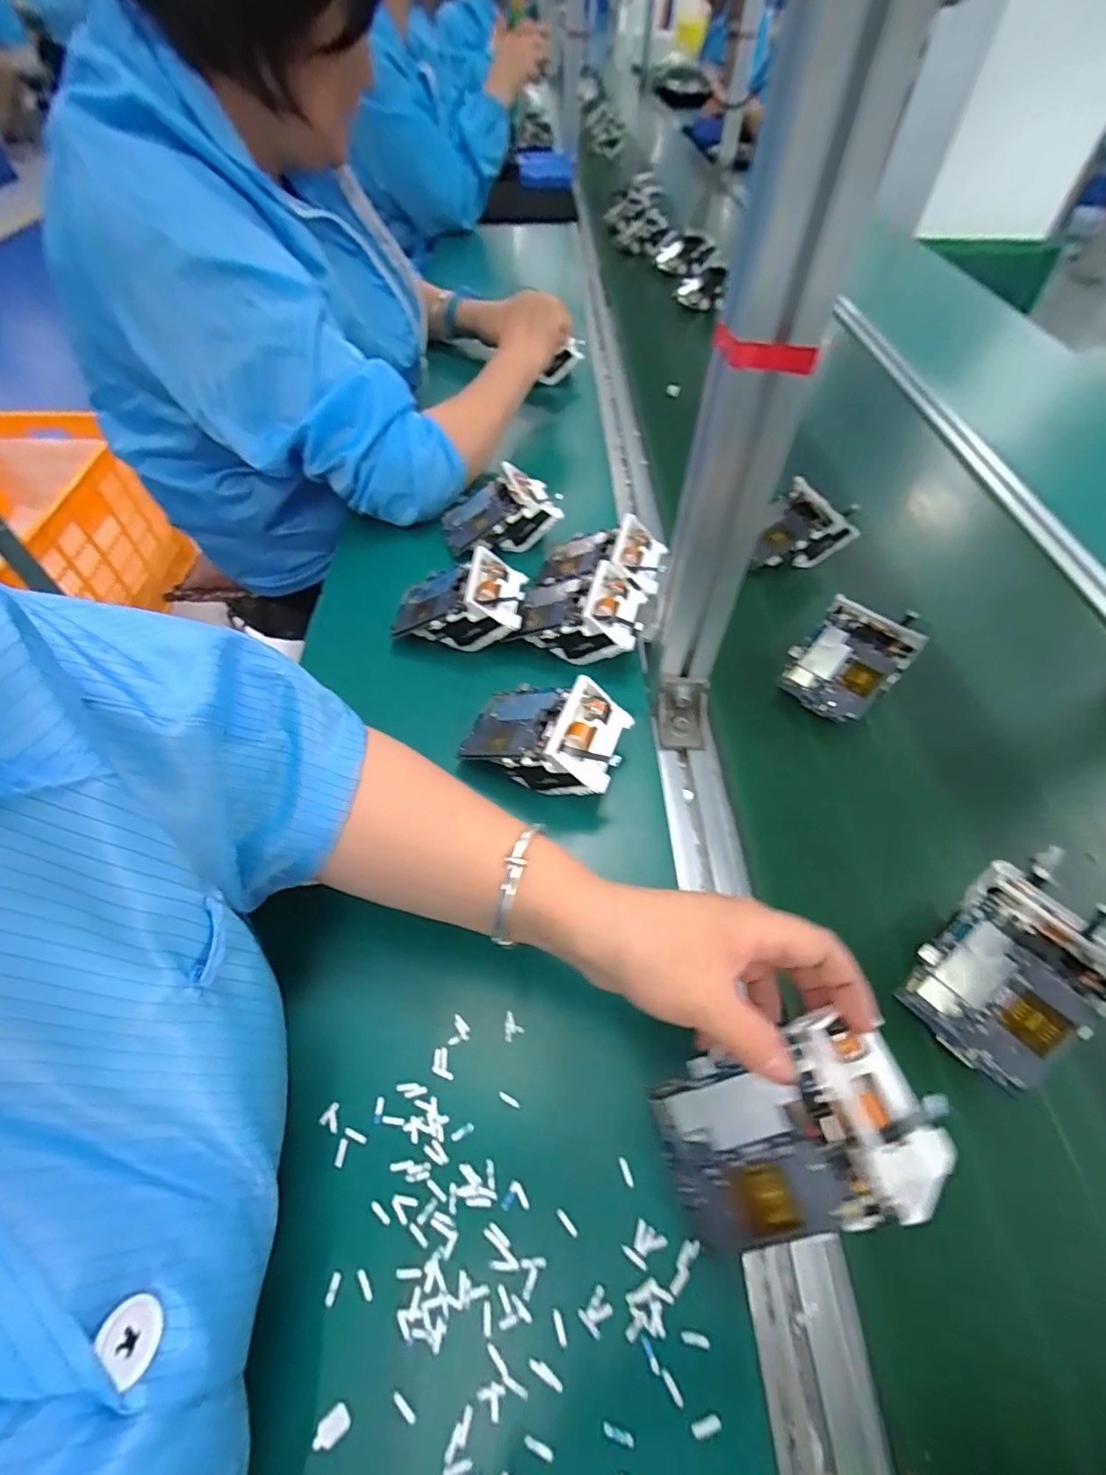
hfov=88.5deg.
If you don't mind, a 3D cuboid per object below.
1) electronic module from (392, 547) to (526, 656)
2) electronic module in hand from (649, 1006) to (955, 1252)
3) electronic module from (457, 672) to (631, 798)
[{"bbox_3d":[-0.084,-0.118,0.503,0.111,0.057,0.075,4,54,3],"label":"electronic module"},{"bbox_3d":[0.111,0.181,0.263,0.117,0.053,0.079,-31,63,14],"label":"electronic module in hand"},{"bbox_3d":[-0.008,-0.001,0.419,0.116,0.056,0.076,16,55,12],"label":"electronic module"}]

